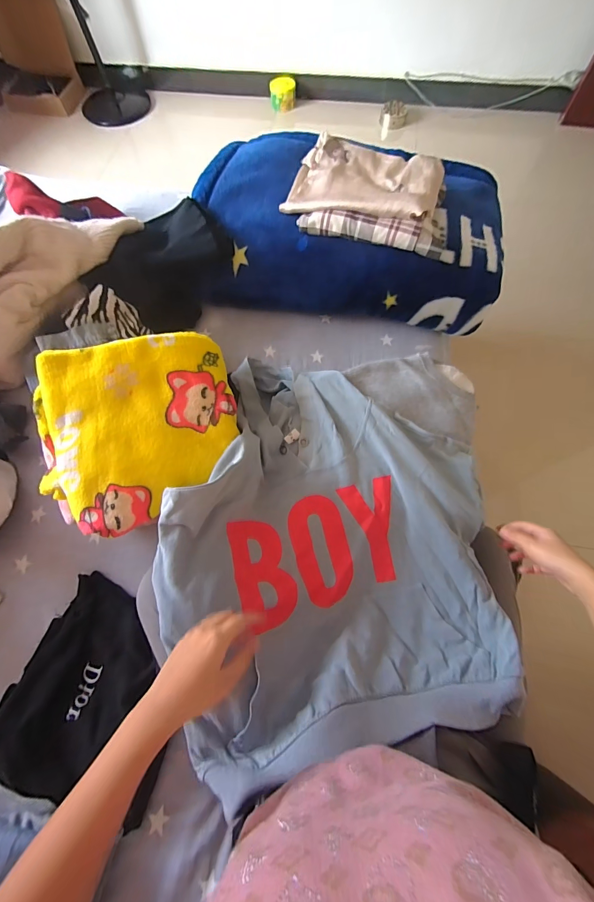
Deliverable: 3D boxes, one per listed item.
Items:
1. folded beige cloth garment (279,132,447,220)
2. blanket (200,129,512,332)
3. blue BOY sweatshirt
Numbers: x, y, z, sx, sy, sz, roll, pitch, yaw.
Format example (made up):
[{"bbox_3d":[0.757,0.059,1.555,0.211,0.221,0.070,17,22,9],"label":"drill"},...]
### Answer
[{"bbox_3d":[0.139,-0.547,0.675,0.298,0.062,0.219,22,70,9],"label":"folded beige cloth garment"},{"bbox_3d":[0.112,-0.502,0.761,0.644,0.145,0.422,6,68,3],"label":"blanket"},{"bbox_3d":[0.062,0.104,0.523,0.465,0.125,0.579,0,68,1],"label":"blue BOY sweatshirt"}]

